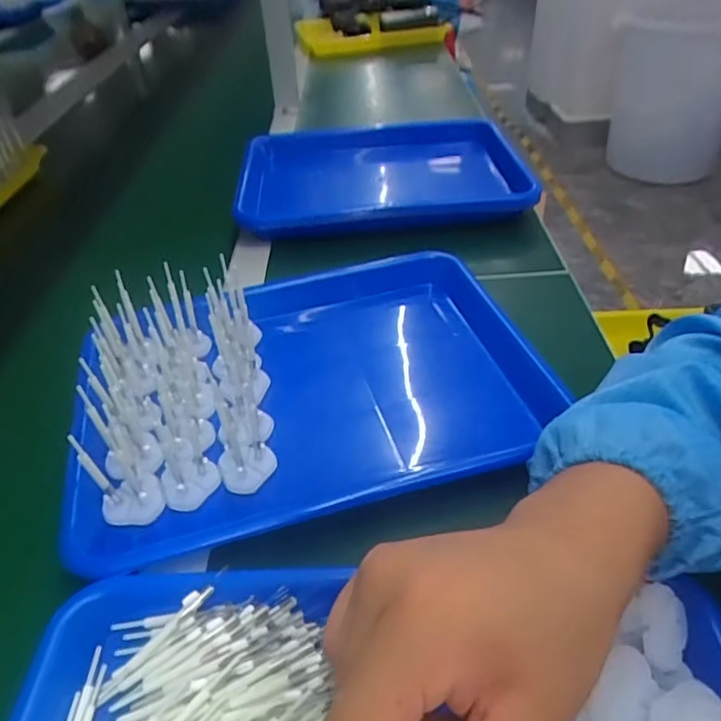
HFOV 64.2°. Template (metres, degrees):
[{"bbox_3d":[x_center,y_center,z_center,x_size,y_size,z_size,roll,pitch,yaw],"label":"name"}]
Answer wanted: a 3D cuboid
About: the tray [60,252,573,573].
[{"bbox_3d":[-0.036,0.008,0.438,0.331,0.065,0.248,-14,43,-10],"label":"tray"}]

